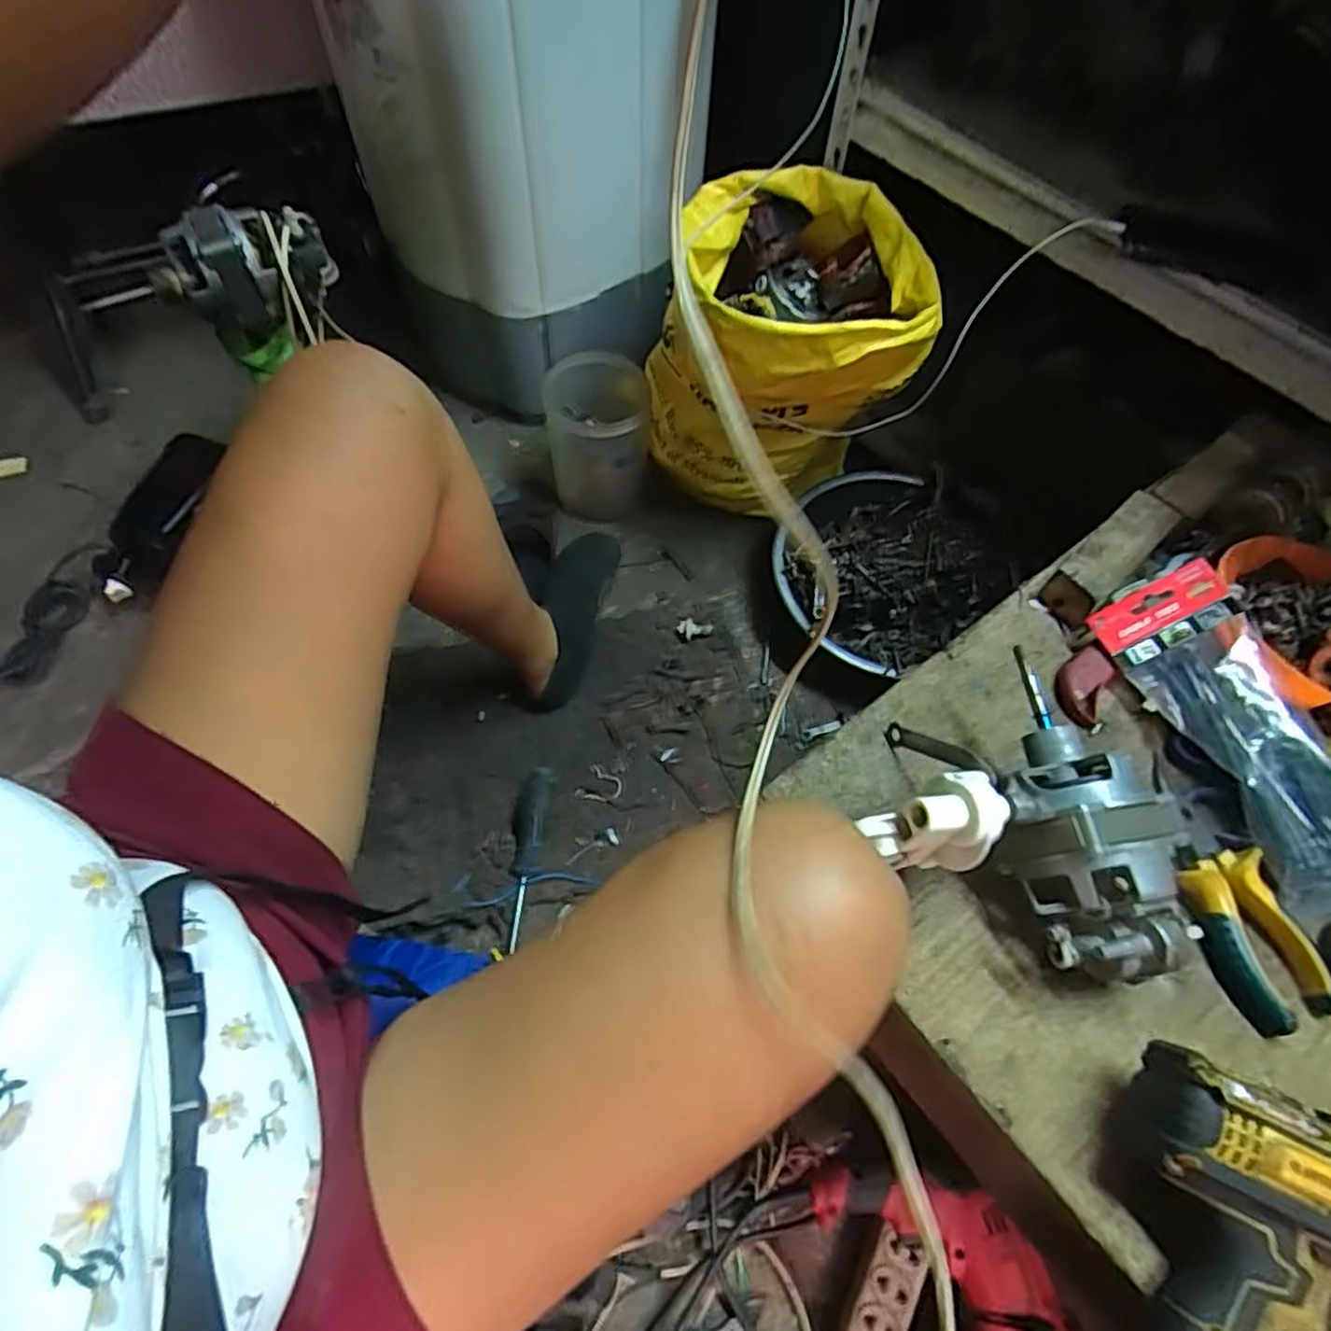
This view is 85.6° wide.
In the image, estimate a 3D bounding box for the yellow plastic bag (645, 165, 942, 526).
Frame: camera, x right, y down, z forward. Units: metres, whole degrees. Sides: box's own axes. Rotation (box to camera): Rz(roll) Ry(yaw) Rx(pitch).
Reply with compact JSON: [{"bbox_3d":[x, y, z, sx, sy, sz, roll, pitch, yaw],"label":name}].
[{"bbox_3d":[0.139,-0.346,0.869,0.264,0.321,0.279,-18,62,-12],"label":"yellow plastic bag"}]

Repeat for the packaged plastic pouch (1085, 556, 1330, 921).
[{"bbox_3d":[0.376,0.041,0.463,0.078,0.032,0.226,-33,60,22],"label":"packaged plastic pouch"}]

